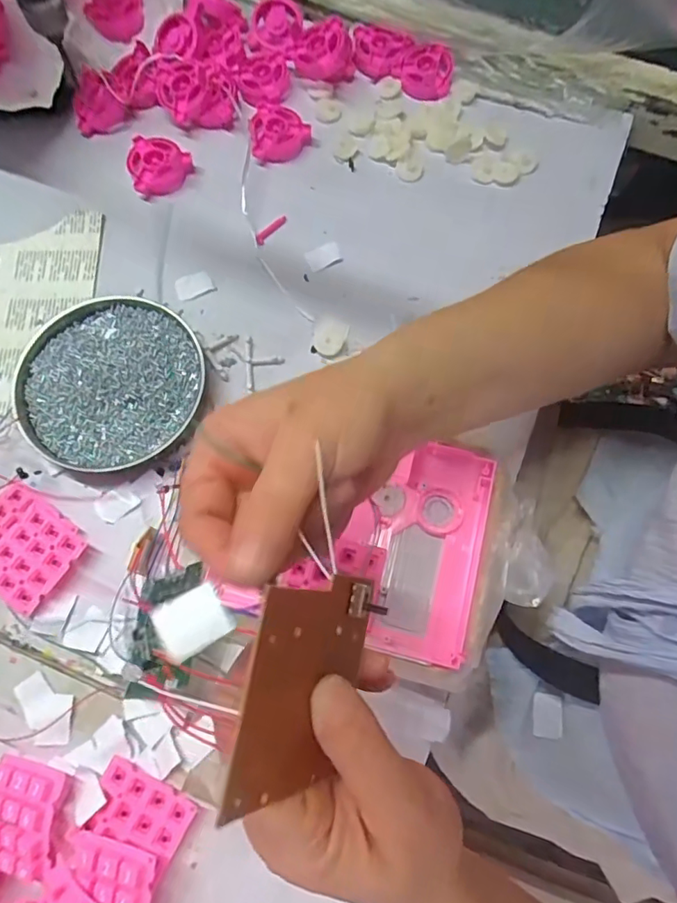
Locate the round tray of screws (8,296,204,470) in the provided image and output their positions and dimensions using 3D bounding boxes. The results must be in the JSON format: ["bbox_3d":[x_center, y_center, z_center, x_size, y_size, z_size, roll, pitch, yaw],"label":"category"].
[{"bbox_3d":[-0.171,-0.052,0.402,0.131,0.019,0.132,36,77,10],"label":"round tray of screws"}]

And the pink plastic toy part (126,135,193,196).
[{"bbox_3d":[-0.156,-0.250,0.470,0.052,0.019,0.055,0,73,0],"label":"pink plastic toy part"}]

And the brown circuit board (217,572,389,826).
[{"bbox_3d":[-0.012,0.077,0.179,0.008,0.051,0.073,4,71,33],"label":"brown circuit board"}]

